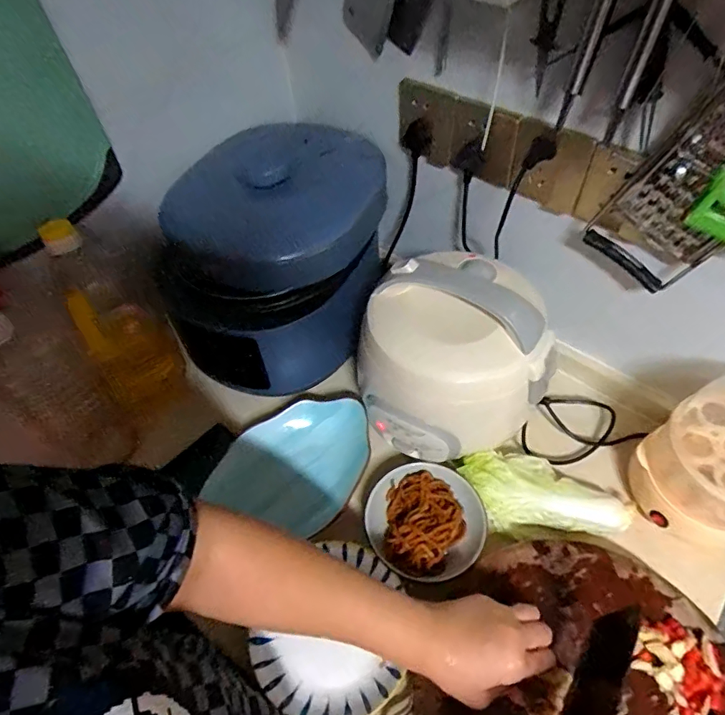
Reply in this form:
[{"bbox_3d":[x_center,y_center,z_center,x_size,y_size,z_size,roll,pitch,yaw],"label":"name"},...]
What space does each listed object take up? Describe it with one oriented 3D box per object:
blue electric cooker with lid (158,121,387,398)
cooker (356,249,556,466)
[{"bbox_3d":[-0.097,-0.135,0.682,0.214,0.228,0.311,13,56,13],"label":"blue electric cooker with lid"},{"bbox_3d":[0.108,0.007,0.607,0.217,0.191,0.195,-28,57,-15],"label":"cooker"}]

